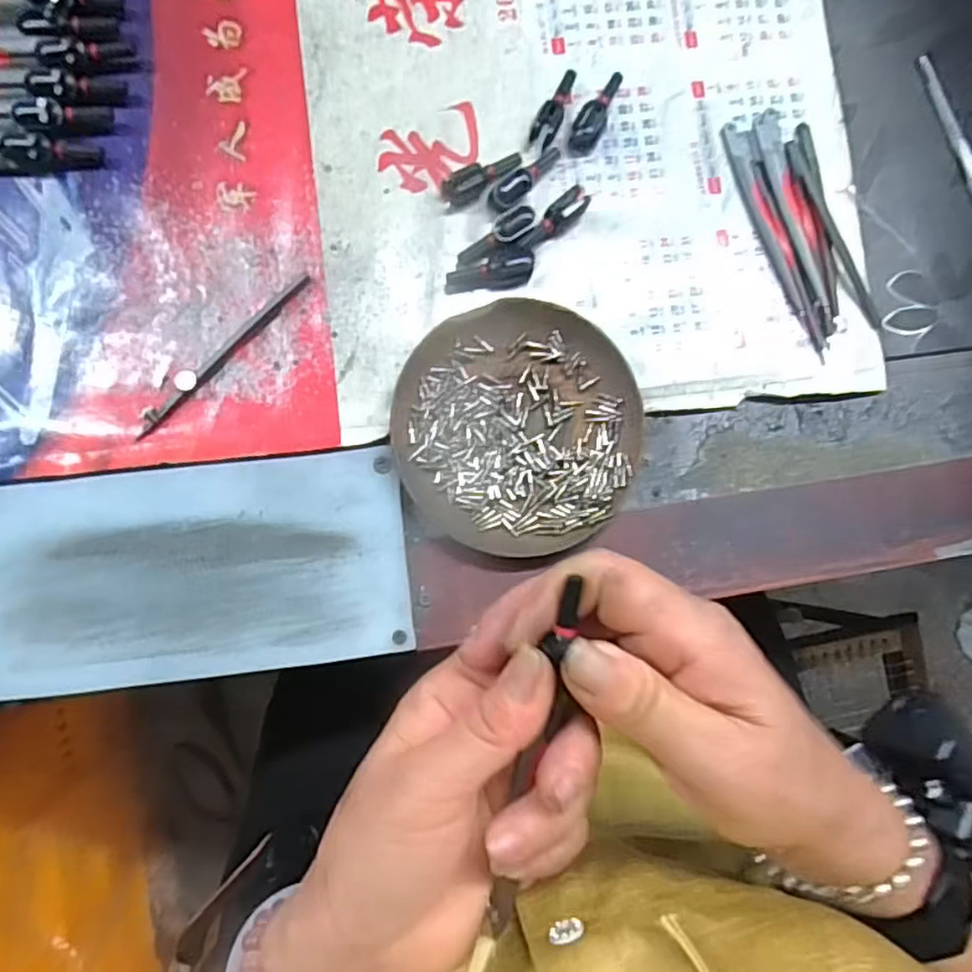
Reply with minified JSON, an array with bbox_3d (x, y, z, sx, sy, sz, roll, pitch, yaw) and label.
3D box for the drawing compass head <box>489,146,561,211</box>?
[{"bbox_3d":[0.020,-0.154,0.328,0.046,0.011,0.013,-45,90,-8],"label":"drawing compass head"}]

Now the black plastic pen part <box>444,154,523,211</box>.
[{"bbox_3d":[-0.002,-0.152,0.328,0.044,0.010,0.012,-29,88,-7],"label":"black plastic pen part"}]

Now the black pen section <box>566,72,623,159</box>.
[{"bbox_3d":[0.055,-0.191,0.338,0.015,0.009,0.046,21,83,-3],"label":"black pen section"}]

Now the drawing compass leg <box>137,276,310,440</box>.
[{"bbox_3d":[-0.123,-0.062,0.309,0.009,0.007,0.105,45,82,0],"label":"drawing compass leg"}]

